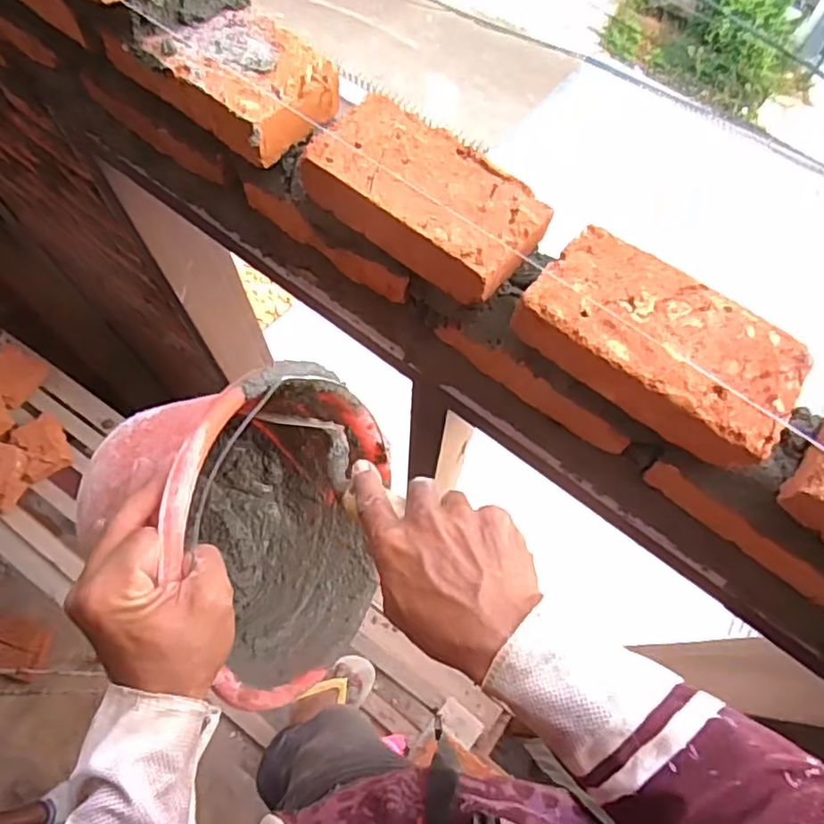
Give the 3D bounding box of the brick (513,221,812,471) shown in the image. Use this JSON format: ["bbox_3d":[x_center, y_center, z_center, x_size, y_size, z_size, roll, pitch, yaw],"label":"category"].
[{"bbox_3d":[0.182,-0.051,0.464,0.202,0.045,0.107,35,72,12],"label":"brick"}]

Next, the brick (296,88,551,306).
[{"bbox_3d":[0.010,-0.172,0.514,0.188,0.051,0.105,39,73,13],"label":"brick"}]

